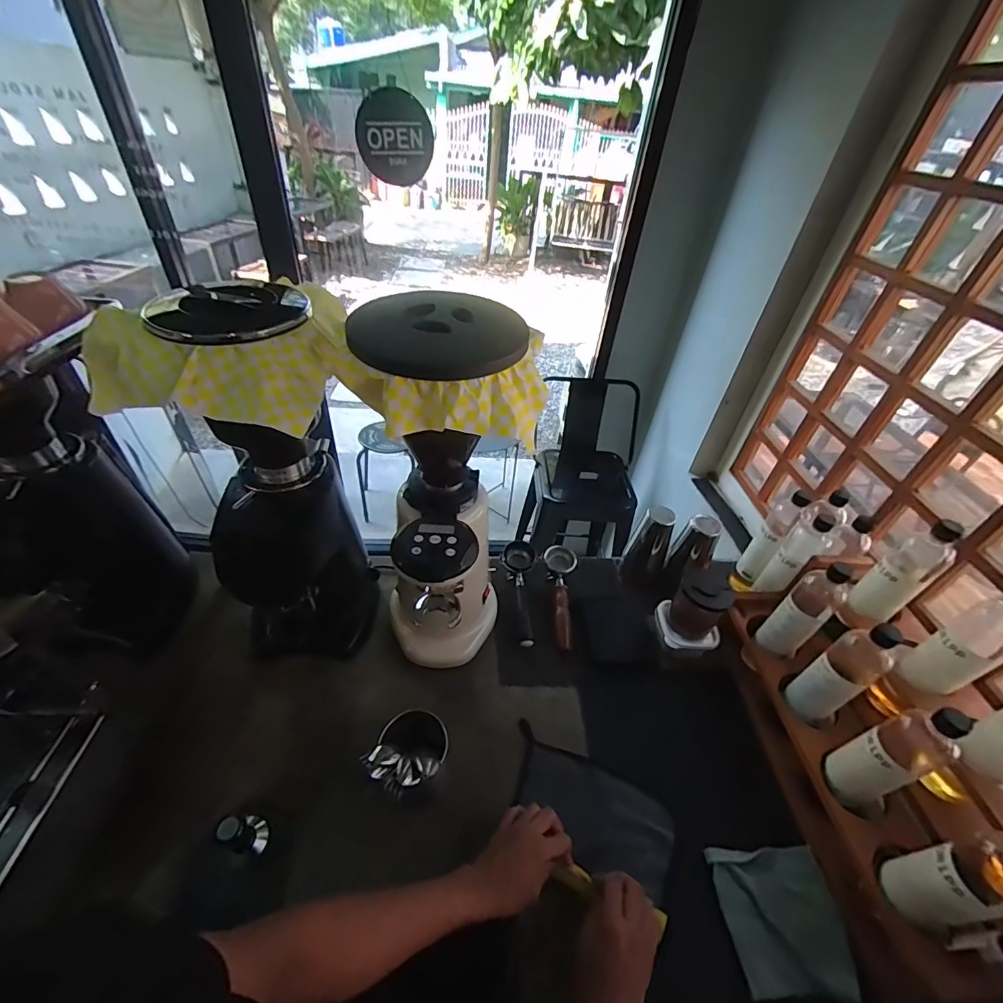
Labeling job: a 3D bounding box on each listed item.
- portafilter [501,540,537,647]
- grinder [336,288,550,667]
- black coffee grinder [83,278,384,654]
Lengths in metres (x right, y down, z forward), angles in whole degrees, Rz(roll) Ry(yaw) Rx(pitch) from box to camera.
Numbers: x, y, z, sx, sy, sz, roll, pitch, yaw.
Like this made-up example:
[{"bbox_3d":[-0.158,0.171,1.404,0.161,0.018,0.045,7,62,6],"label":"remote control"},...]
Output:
[{"bbox_3d":[0.039,0.192,0.936,0.072,0.051,0.234,1,57,-5],"label":"portafilter"},{"bbox_3d":[-0.083,0.045,0.662,0.218,0.591,0.199,-4,42,-11],"label":"grinder"},{"bbox_3d":[-0.343,0.012,0.686,0.240,0.562,0.239,0,42,-7],"label":"black coffee grinder"}]

